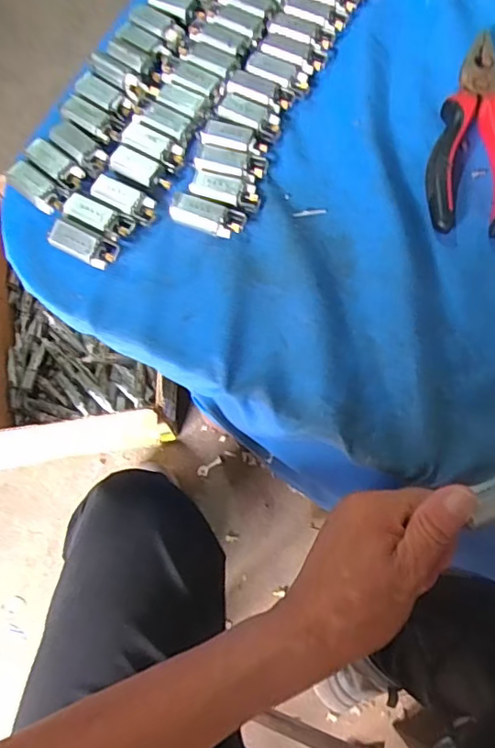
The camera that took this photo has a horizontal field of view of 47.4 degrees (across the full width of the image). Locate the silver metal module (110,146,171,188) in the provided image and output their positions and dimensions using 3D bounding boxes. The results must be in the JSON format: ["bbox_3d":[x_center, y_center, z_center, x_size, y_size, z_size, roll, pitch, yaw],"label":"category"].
[{"bbox_3d":[-0.072,-0.137,0.379,0.043,0.004,0.019,30,75,10],"label":"silver metal module"}]

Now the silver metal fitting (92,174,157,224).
[{"bbox_3d":[-0.082,-0.116,0.371,0.048,0.008,0.019,30,75,10],"label":"silver metal fitting"}]

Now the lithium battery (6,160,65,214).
[{"bbox_3d":[-0.140,-0.124,0.376,0.042,0.011,0.018,41,77,13],"label":"lithium battery"}]

